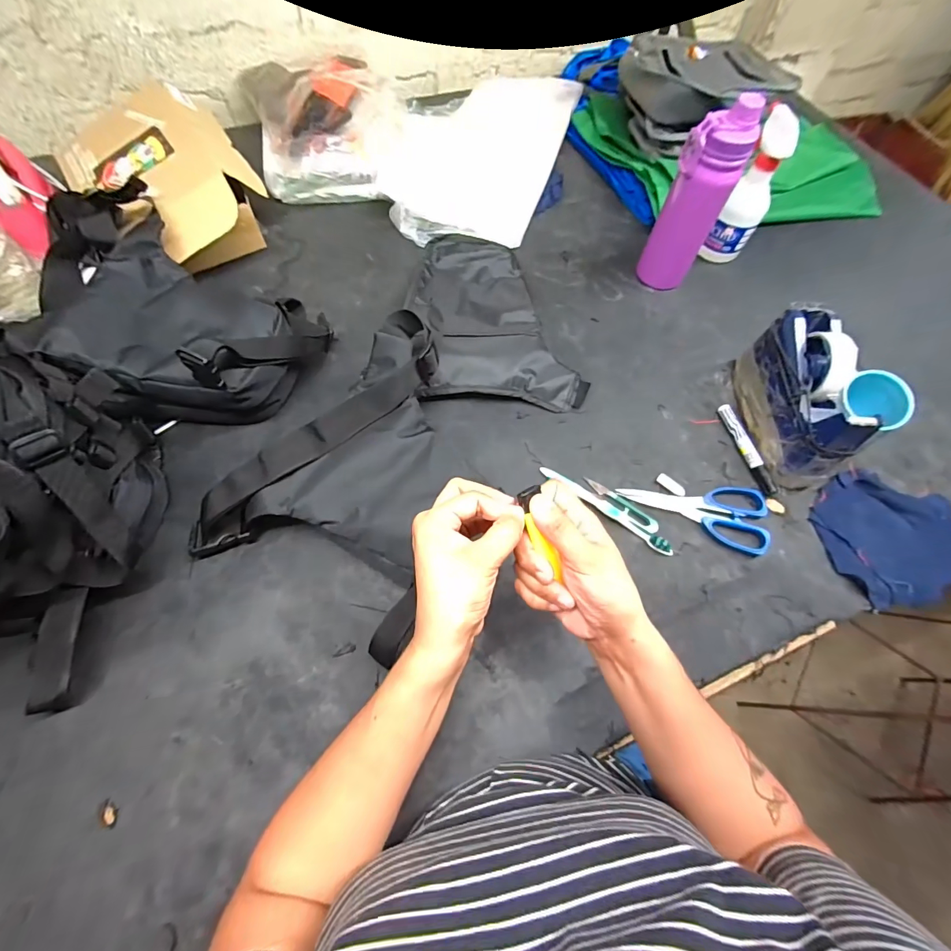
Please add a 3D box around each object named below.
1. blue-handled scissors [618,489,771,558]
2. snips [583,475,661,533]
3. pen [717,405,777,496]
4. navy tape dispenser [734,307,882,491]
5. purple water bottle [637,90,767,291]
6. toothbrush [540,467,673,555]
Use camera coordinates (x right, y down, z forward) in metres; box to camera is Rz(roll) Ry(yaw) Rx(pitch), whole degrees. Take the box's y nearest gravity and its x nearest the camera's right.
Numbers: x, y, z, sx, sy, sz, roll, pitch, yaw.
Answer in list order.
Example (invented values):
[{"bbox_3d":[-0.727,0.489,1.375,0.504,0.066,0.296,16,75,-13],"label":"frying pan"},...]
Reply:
[{"bbox_3d":[0.269,0.039,0.500,0.176,0.012,0.079,14,66,4],"label":"blue-handled scissors"},{"bbox_3d":[0.180,0.033,0.502,0.019,0.009,0.101,-40,73,-18],"label":"snips"},{"bbox_3d":[0.356,-0.037,0.537,0.015,0.018,0.131,-12,66,-7],"label":"pen"},{"bbox_3d":[0.406,-0.099,0.512,0.074,0.116,0.205,3,65,-1],"label":"navy tape dispenser"},{"bbox_3d":[0.306,-0.377,0.577,0.063,0.225,0.072,-15,67,-9],"label":"purple water bottle"},{"bbox_3d":[0.158,0.038,0.498,0.178,0.016,0.018,36,69,13],"label":"toothbrush"}]

